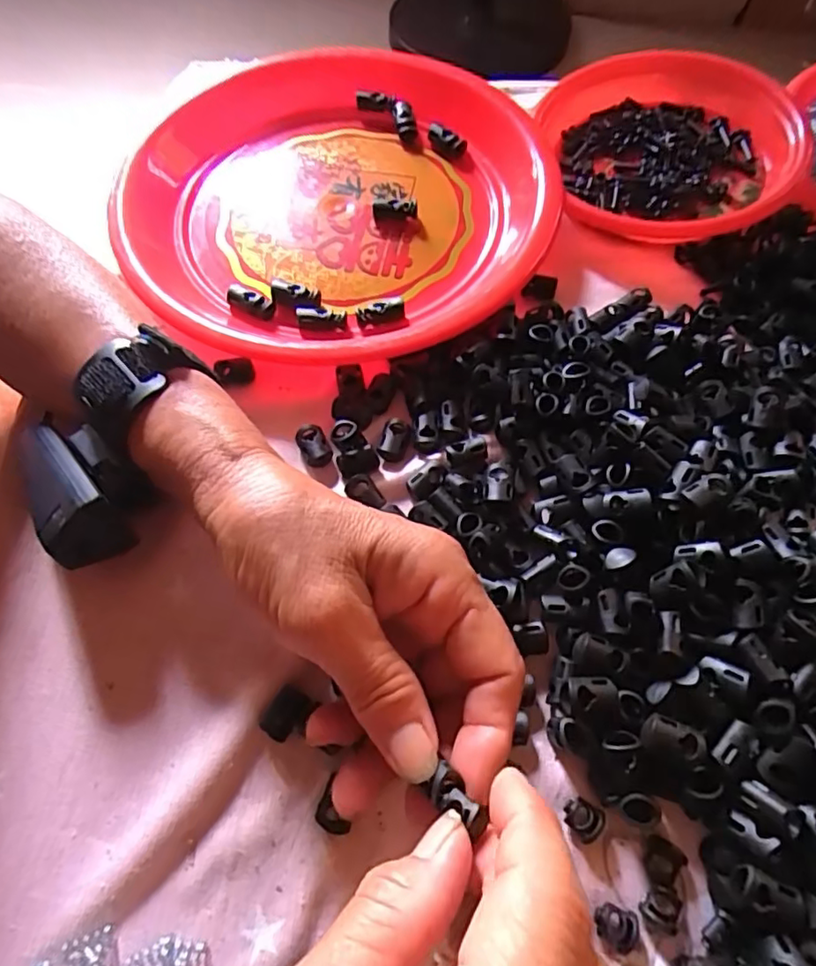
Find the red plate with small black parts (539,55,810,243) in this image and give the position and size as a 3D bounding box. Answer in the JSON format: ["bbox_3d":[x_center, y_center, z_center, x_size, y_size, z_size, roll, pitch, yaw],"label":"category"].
[{"bbox_3d":[0.169,-0.212,0.367,0.154,0.043,0.161,0,64,1],"label":"red plate with small black parts"}]

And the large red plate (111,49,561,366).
[{"bbox_3d":[-0.043,-0.171,0.351,0.250,0.028,0.246,0,64,1],"label":"large red plate"}]

